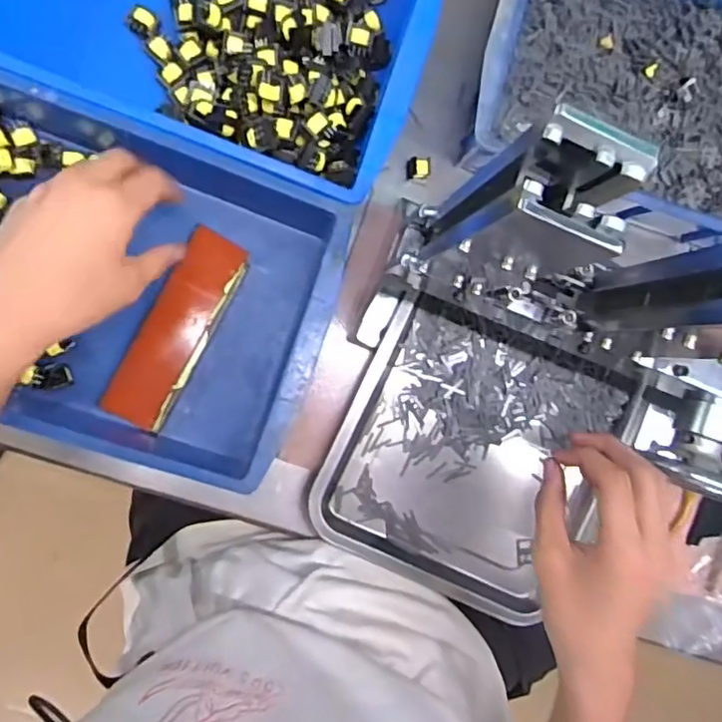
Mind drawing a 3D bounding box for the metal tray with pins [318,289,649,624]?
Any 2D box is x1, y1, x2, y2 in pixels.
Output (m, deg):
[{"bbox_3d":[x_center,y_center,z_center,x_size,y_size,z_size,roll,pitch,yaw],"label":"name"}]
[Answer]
[{"bbox_3d":[0.103,0.087,0.555,0.240,0.040,0.237,25,88,-9],"label":"metal tray with pins"}]

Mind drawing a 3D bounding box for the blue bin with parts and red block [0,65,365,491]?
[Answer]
[{"bbox_3d":[-0.216,-0.067,0.491,0.374,0.094,0.255,17,89,-9],"label":"blue bin with parts and red block"}]

